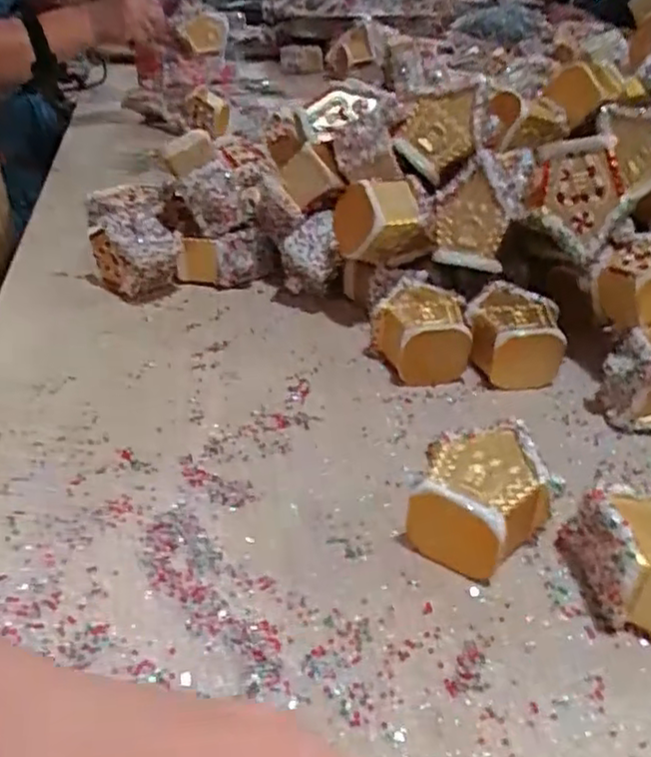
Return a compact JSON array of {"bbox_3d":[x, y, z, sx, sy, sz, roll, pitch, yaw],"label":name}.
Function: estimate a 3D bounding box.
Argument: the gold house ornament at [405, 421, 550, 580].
[{"bbox_3d":[0.081,0.062,0.353,0.068,0.044,0.075,12,36,18],"label":"gold house ornament"}]

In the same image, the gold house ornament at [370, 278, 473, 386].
[{"bbox_3d":[0.066,-0.032,0.487,0.065,0.044,0.083,-2,34,-2],"label":"gold house ornament"}]

